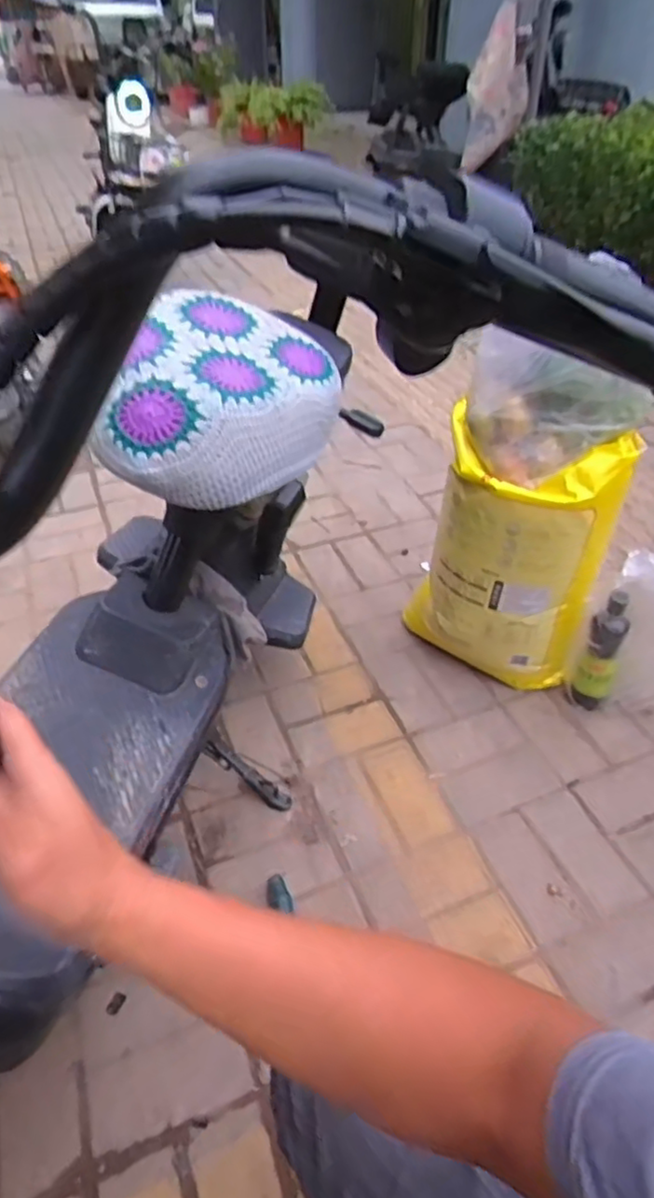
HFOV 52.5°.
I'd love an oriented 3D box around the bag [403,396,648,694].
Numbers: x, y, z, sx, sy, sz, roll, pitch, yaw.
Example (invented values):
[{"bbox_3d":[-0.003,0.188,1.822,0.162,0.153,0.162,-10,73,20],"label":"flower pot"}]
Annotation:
[{"bbox_3d":[0.313,-0.072,1.181,0.307,0.462,0.180,7,41,8],"label":"bag"}]

